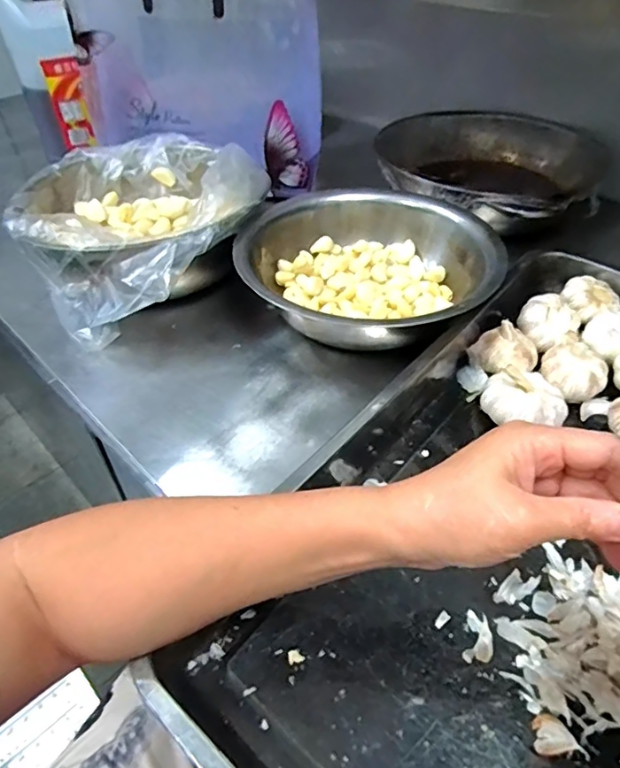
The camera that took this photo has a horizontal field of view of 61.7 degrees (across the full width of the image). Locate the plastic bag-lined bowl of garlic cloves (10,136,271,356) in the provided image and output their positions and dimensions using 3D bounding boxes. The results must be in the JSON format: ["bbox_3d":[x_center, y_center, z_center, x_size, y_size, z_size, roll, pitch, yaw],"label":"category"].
[{"bbox_3d":[-0.203,-0.187,0.639,0.304,0.131,0.280,-2,45,2],"label":"plastic bag-lined bowl of garlic cloves"}]

